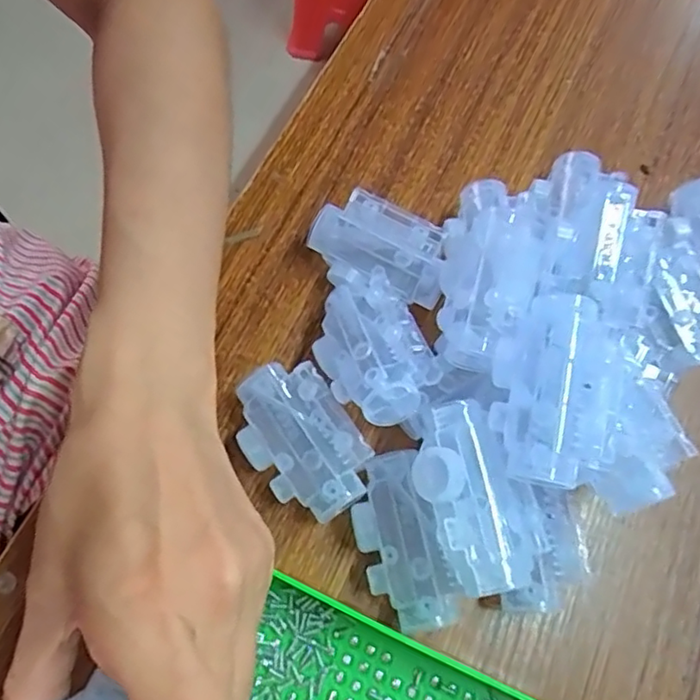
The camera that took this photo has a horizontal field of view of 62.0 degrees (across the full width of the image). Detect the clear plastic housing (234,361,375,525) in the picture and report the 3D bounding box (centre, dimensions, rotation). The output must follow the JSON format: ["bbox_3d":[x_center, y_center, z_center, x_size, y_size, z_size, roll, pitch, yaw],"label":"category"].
[{"bbox_3d":[-0.022,0.040,0.256,0.043,0.026,0.068,-32,73,-14],"label":"clear plastic housing"}]

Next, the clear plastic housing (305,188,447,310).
[{"bbox_3d":[0.015,-0.049,0.286,0.069,0.030,0.033,28,69,9],"label":"clear plastic housing"}]

